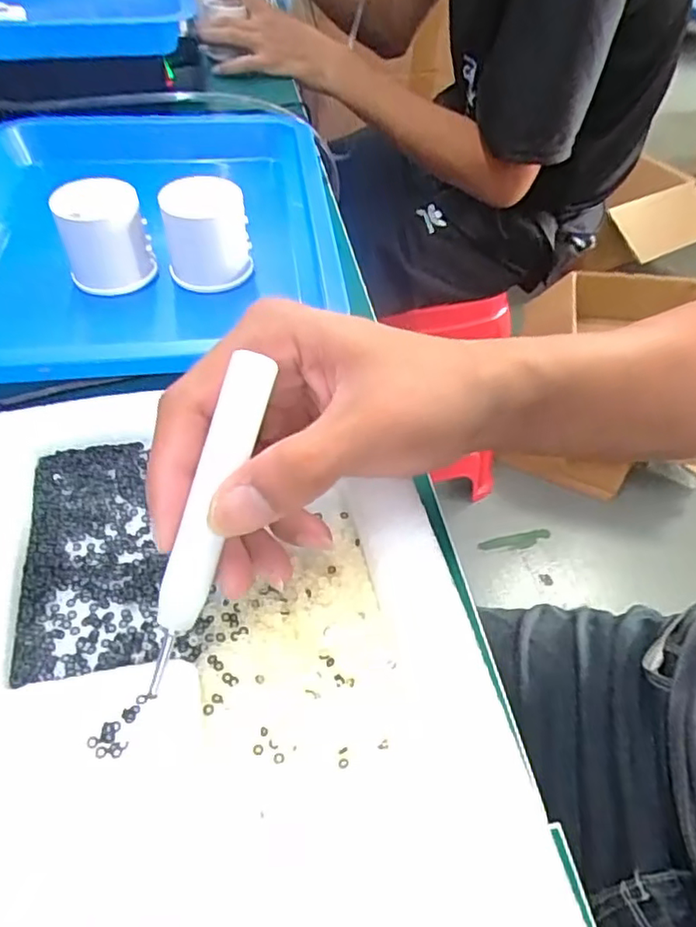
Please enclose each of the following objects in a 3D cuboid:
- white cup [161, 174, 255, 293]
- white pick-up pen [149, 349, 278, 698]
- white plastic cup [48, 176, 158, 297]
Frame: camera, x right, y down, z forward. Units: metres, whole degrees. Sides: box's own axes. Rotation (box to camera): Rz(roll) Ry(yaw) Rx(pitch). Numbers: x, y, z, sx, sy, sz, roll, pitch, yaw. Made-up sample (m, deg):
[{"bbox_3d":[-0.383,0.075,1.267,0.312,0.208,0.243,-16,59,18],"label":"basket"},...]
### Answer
[{"bbox_3d":[-0.088,-0.146,0.391,0.054,0.051,0.047,-8,50,-8],"label":"white cup"},{"bbox_3d":[-0.047,0.020,0.205,0.016,0.012,0.113,17,91,12],"label":"white pick-up pen"},{"bbox_3d":[-0.152,-0.142,0.386,0.051,0.053,0.045,-16,52,-15],"label":"white plastic cup"}]

